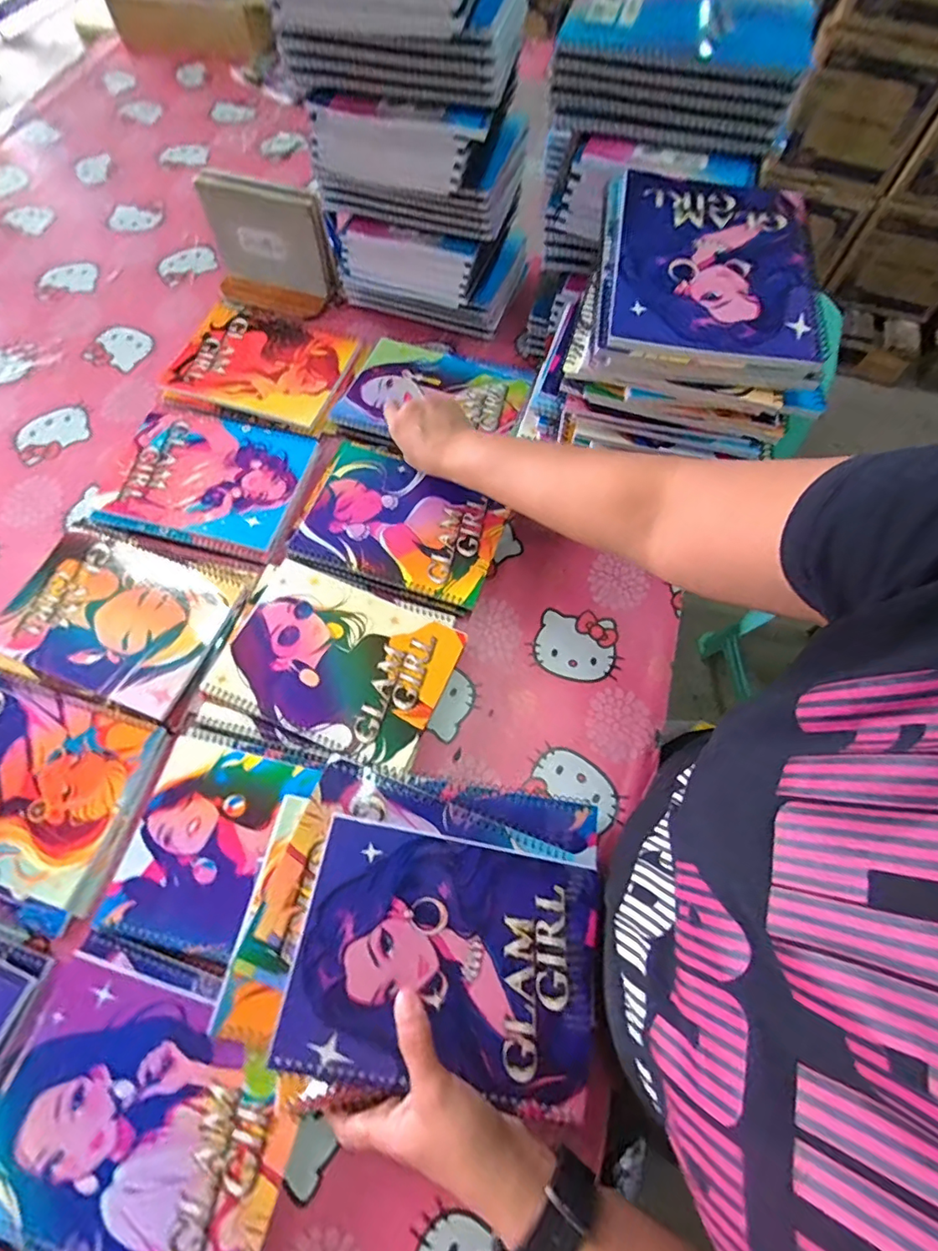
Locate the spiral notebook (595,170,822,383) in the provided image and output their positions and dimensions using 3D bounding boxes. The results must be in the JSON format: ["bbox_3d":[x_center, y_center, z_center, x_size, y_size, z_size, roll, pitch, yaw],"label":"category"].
[{"bbox_3d":[0.184,-0.281,0.410,0.151,0.012,0.206,9,66,3],"label":"spiral notebook"}]

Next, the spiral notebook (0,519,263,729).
[{"bbox_3d":[-0.332,-0.010,0.520,0.204,0.020,0.165,14,67,5],"label":"spiral notebook"}]

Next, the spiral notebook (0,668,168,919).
[{"bbox_3d":[-0.378,0.132,0.454,0.204,0.022,0.159,12,67,4],"label":"spiral notebook"}]

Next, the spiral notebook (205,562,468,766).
[{"bbox_3d":[-0.120,0.027,0.495,0.201,0.009,0.153,21,68,8],"label":"spiral notebook"}]

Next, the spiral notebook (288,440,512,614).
[{"bbox_3d":[-0.069,-0.106,0.567,0.201,0.022,0.151,19,67,7],"label":"spiral notebook"}]

